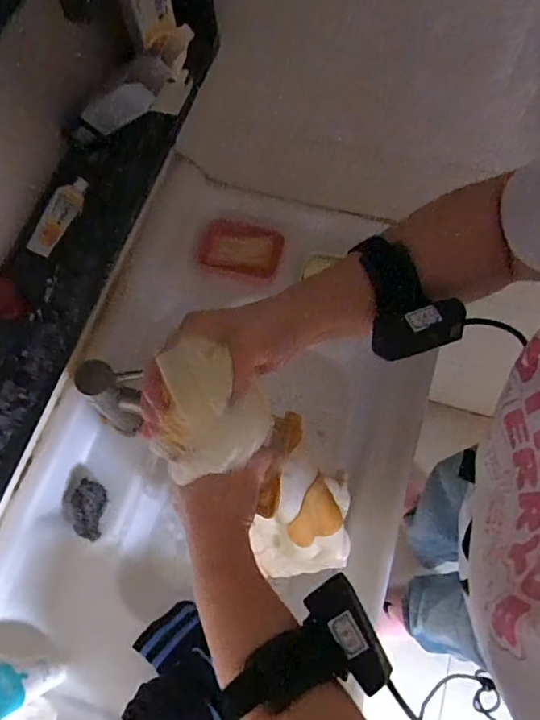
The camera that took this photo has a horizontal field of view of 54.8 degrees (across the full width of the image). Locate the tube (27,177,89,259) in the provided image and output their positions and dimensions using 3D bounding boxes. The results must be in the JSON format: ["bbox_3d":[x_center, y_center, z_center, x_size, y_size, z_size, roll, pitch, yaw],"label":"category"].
[{"bbox_3d":[-0.207,-0.142,0.513,0.026,0.012,0.085,33,90,14],"label":"tube"}]

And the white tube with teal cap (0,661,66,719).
[{"bbox_3d":[-0.267,0.345,0.564,0.025,0.147,0.052,-33,70,-11],"label":"white tube with teal cap"}]

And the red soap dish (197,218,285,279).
[{"bbox_3d":[-0.045,-0.177,0.829,0.126,0.033,0.083,9,68,5],"label":"red soap dish"}]

